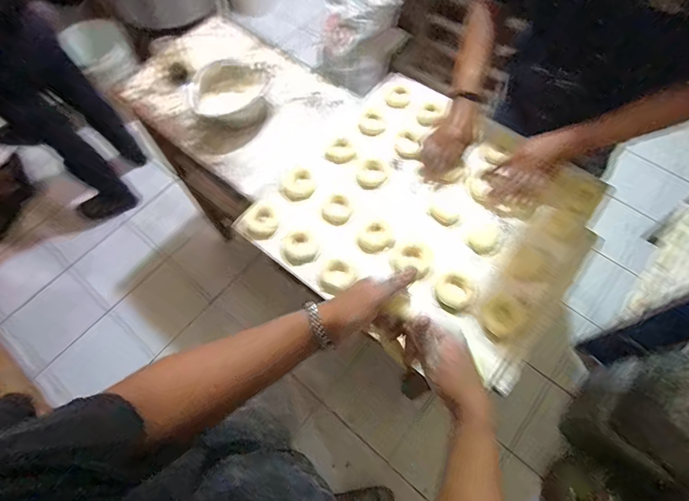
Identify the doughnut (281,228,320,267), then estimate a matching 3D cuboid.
[{"bbox_3d":[-0.091,-0.004,0.781,0.070,0.024,0.069,-1,64,1],"label":"doughnut"}]

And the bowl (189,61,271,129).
[{"bbox_3d":[-0.280,-0.388,0.956,0.175,0.079,0.171,-1,64,1],"label":"bowl"}]

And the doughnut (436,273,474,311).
[{"bbox_3d":[0.204,0.074,0.714,0.062,0.020,0.062,-1,64,1],"label":"doughnut"}]

